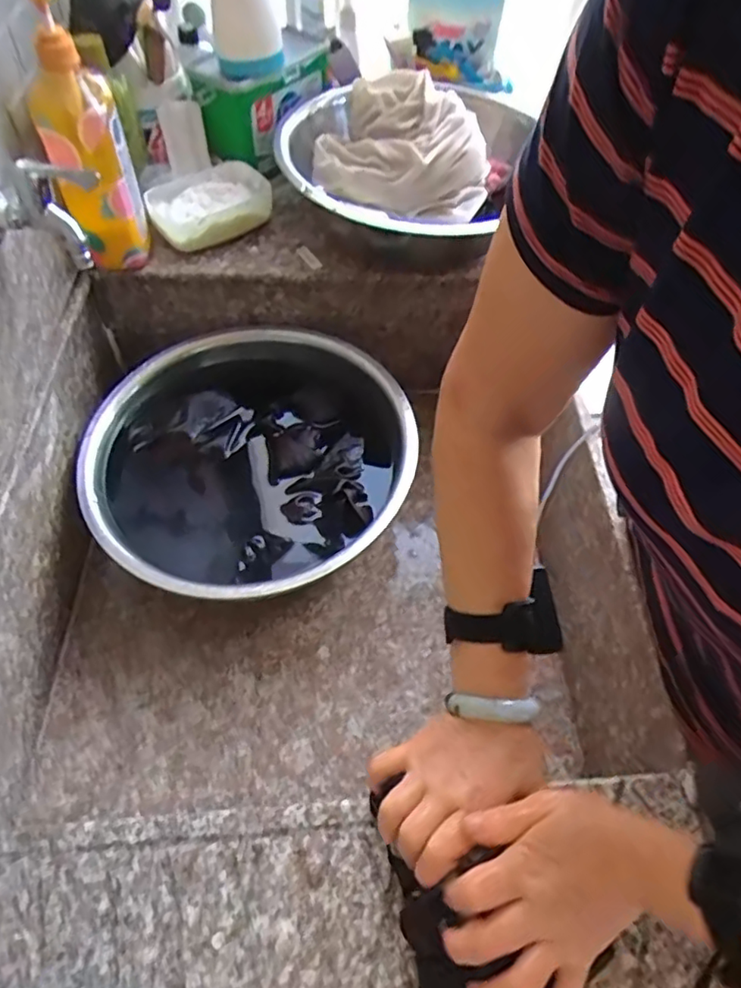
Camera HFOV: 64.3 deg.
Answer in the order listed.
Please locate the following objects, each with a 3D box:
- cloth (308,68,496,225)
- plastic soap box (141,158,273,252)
[{"bbox_3d":[0.037,-0.413,0.692,0.200,0.101,0.151,0,56,-4],"label":"cloth"},{"bbox_3d":[-0.197,-0.368,0.750,0.156,0.046,0.094,-35,64,-24],"label":"plastic soap box"}]

